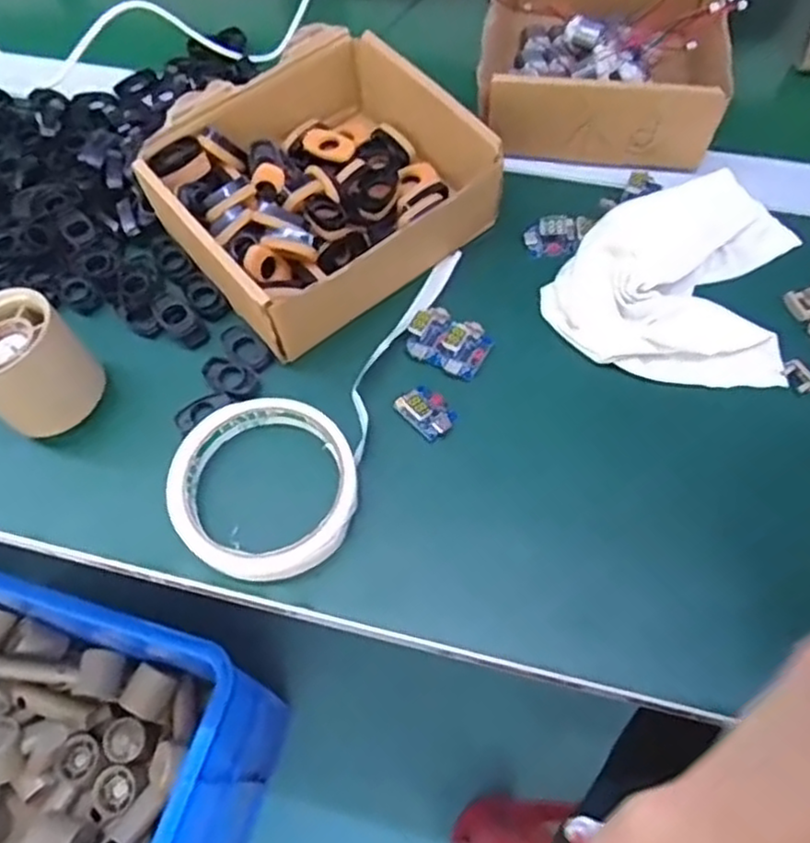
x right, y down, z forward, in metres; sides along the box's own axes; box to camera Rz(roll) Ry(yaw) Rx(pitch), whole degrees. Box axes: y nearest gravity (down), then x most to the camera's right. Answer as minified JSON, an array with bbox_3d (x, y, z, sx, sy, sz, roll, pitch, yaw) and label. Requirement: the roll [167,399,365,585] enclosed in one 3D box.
[{"bbox_3d":[-0.071,0.032,0.360,0.090,0.013,0.096,-1,62,1],"label":"roll"}]

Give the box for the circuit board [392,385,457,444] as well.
[{"bbox_3d":[0.012,-0.007,0.379,0.023,0.010,0.030,-39,68,-17],"label":"circuit board"}]

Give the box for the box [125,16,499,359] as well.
[{"bbox_3d":[-0.051,-0.145,0.427,0.177,0.054,0.175,-35,67,-16],"label":"box"}]

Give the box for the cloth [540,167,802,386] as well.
[{"bbox_3d":[0.158,-0.091,0.422,0.131,0.023,0.147,13,63,8],"label":"cloth"}]

